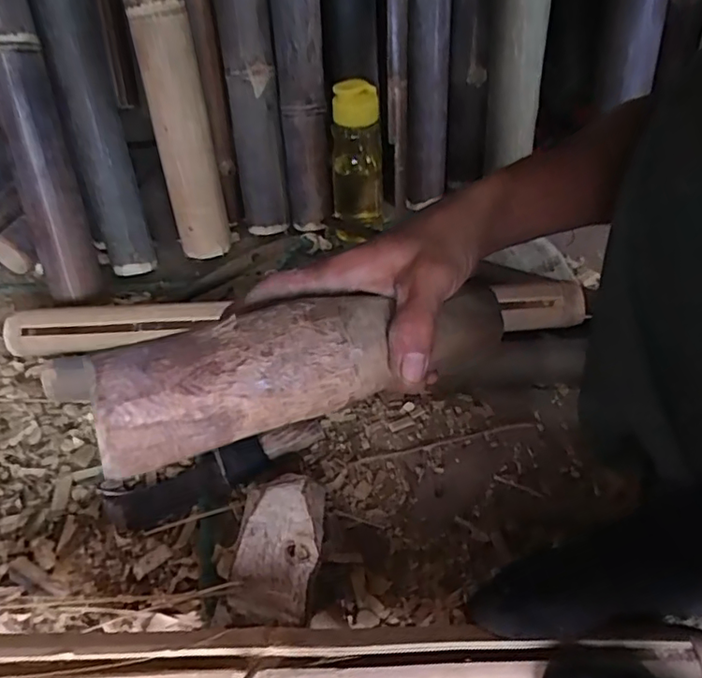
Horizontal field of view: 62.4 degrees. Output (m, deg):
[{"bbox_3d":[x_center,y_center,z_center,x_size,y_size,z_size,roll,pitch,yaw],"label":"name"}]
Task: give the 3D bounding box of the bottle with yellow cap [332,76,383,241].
[{"bbox_3d":[0.007,-0.237,0.791,0.069,0.218,0.068,-31,56,-24],"label":"bottle with yellow cap"}]

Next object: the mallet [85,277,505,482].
[{"bbox_3d":[-0.013,0.010,0.329,0.247,0.050,0.056,-13,49,-29],"label":"mallet"}]

